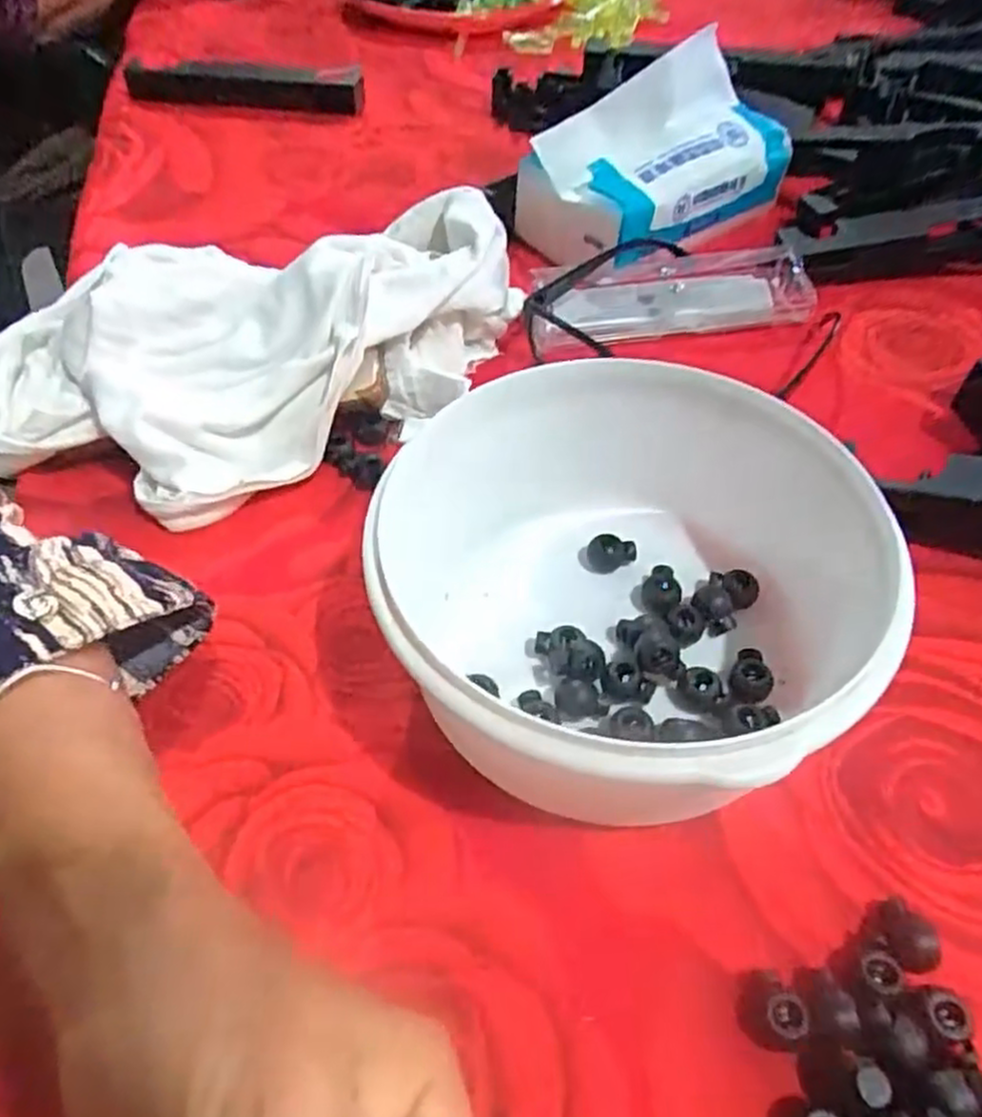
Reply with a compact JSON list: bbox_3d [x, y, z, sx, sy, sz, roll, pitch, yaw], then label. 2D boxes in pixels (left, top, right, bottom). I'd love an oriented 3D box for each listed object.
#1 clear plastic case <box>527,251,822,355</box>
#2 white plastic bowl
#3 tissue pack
[{"bbox_3d":[0.103,-0.150,0.431,0.172,0.025,0.062,-13,51,-11],"label":"clear plastic case"},{"bbox_3d":[0.041,0.011,0.264,0.146,0.078,0.159,0,50,0],"label":"white plastic bowl"},{"bbox_3d":[0.101,-0.250,0.473,0.167,0.092,0.095,-34,58,-26],"label":"tissue pack"}]

